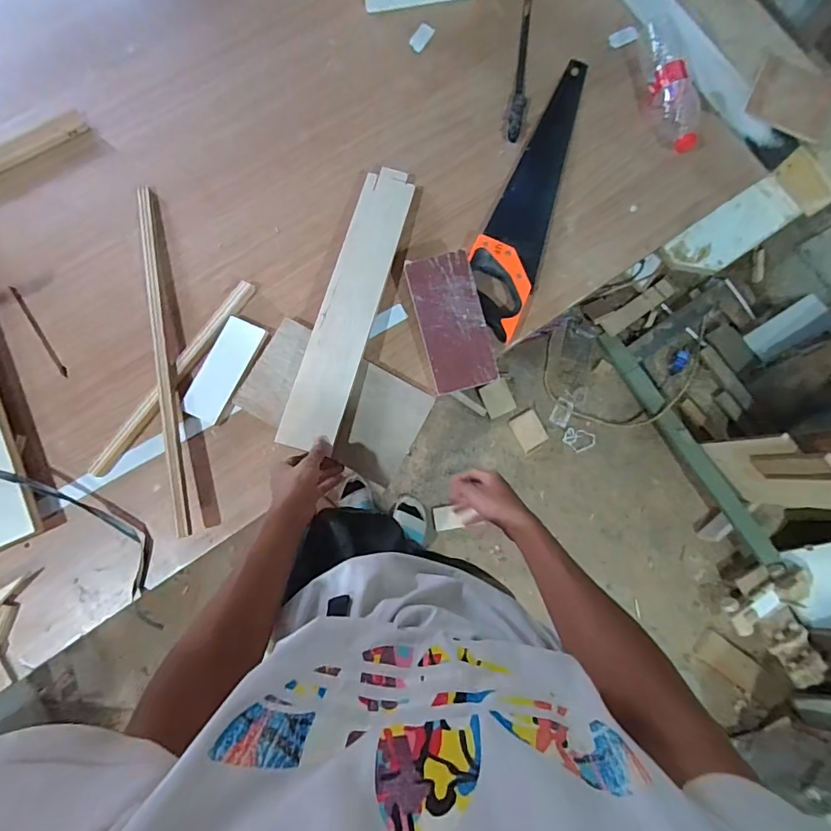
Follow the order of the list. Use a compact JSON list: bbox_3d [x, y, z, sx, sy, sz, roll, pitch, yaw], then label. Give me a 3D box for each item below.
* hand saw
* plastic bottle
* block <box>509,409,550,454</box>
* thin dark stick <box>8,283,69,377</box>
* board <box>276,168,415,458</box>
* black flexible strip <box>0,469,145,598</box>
[{"bbox_3d":[0.191,-0.373,0.747,0.107,0.022,0.505,20,81,0],"label":"hand saw"},{"bbox_3d":[0.430,-0.558,0.775,0.065,0.055,0.227,-10,82,-5],"label":"plastic bottle"},{"bbox_3d":[0.363,0.049,1.459,0.088,0.030,0.115,-31,84,-7],"label":"block"},{"bbox_3d":[-0.578,-0.129,0.704,0.010,0.005,0.176,-35,84,-8],"label":"thin dark stick"},{"bbox_3d":[-0.098,-0.169,0.692,0.081,0.013,0.451,16,78,0],"label":"board"},{"bbox_3d":[-0.546,0.121,0.638,0.394,0.055,0.076,31,81,1],"label":"black flexible strip"}]

